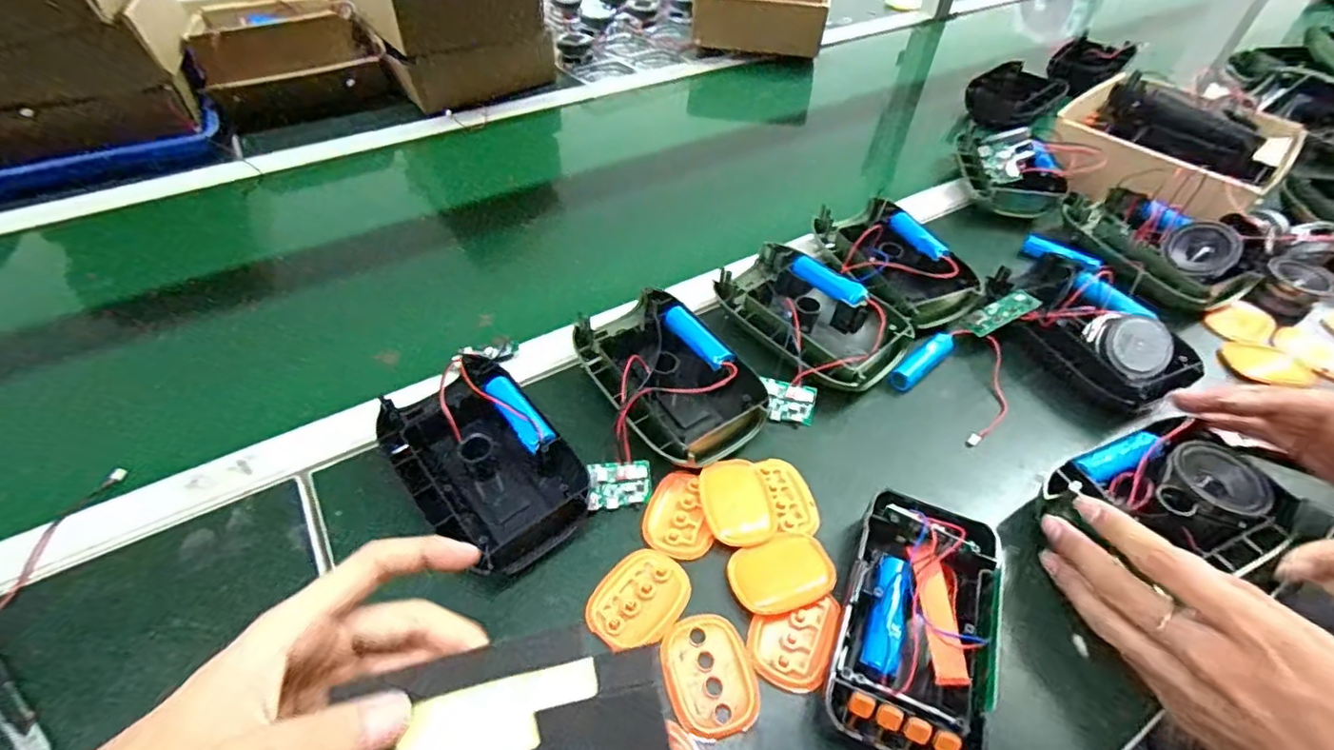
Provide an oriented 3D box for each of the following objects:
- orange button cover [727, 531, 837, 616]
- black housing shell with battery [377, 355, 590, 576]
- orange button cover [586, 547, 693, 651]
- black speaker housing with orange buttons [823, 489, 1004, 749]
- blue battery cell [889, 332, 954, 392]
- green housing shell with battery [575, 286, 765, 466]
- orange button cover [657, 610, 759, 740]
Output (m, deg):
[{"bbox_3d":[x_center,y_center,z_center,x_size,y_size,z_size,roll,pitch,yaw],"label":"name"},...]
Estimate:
[{"bbox_3d":[0.071,0.121,0.366,0.061,0.006,0.045,-13,50,-13],"label":"orange button cover"},{"bbox_3d":[-0.121,0.055,0.395,0.095,0.037,0.147,-35,58,-28],"label":"black housing shell with battery"},{"bbox_3d":[-0.016,0.133,0.355,0.048,0.004,0.061,27,53,20],"label":"orange button cover"},{"bbox_3d":[0.140,0.138,0.335,0.083,0.034,0.147,20,51,15],"label":"black speaker housing with orange buttons"},{"bbox_3d":[0.208,-0.011,0.485,0.071,0.018,0.017,-33,57,-27],"label":"blue battery cell"},{"bbox_3d":[-0.001,0.000,0.449,0.102,0.039,0.153,-24,54,-21],"label":"green housing shell with battery"},{"bbox_3d":[0.023,0.164,0.329,0.048,0.004,0.063,-15,51,-15],"label":"orange button cover"}]

